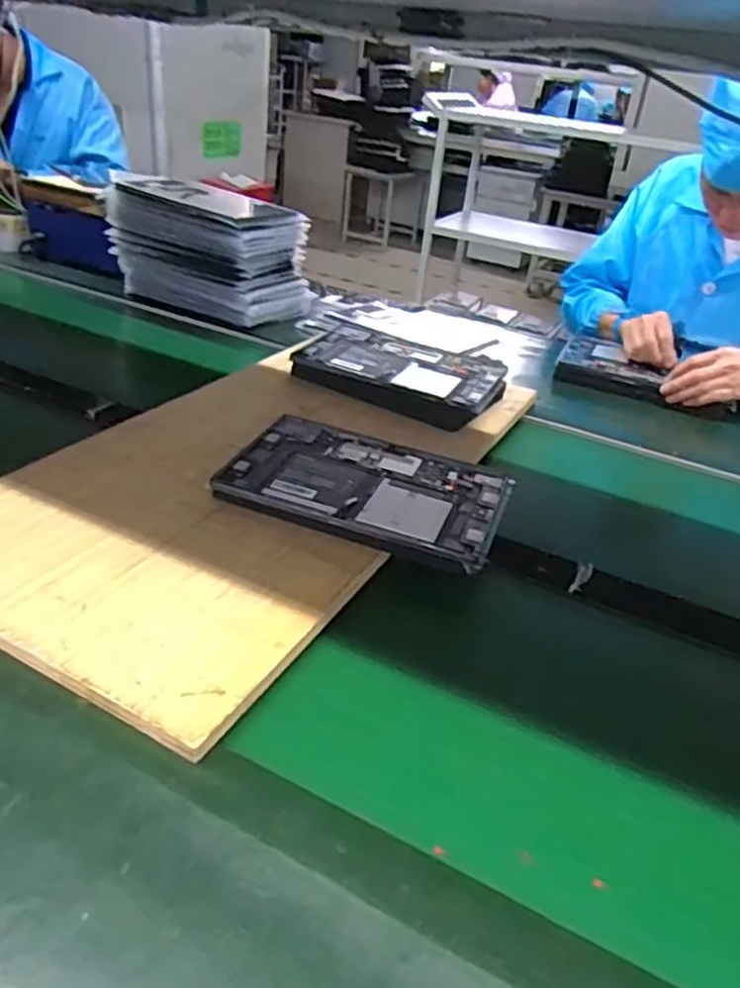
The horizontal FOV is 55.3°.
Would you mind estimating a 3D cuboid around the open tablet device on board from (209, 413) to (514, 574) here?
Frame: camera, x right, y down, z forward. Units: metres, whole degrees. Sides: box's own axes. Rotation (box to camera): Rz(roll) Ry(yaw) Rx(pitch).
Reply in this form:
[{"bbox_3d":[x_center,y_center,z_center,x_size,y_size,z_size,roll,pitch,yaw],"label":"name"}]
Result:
[{"bbox_3d":[-0.002,-0.010,0.685,0.258,0.015,0.172,15,33,12],"label":"open tablet device on board"}]

